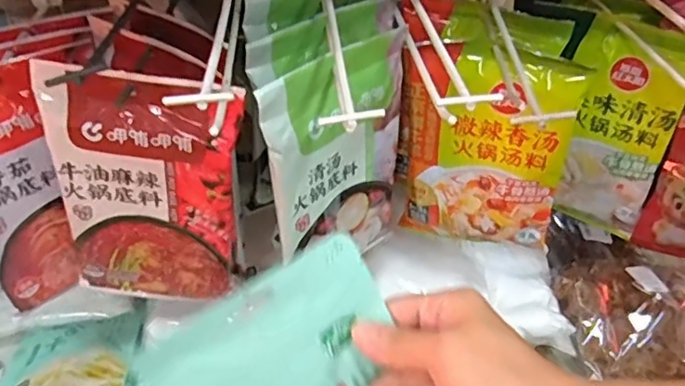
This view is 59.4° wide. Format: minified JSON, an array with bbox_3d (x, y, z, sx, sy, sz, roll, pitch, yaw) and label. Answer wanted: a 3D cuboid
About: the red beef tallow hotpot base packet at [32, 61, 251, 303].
[{"bbox_3d":[-0.161,0.003,0.506,0.145,0.226,0.026,5,41,5],"label":"red beef tallow hotpot base packet"}]

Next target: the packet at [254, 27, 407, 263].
[{"bbox_3d":[-0.006,-0.024,0.523,0.035,0.199,0.154,32,51,31],"label":"packet"}]

